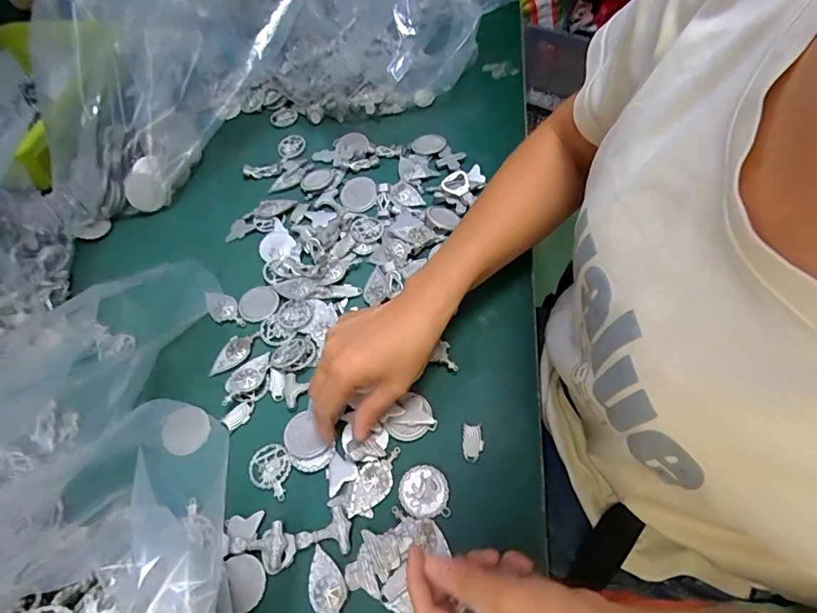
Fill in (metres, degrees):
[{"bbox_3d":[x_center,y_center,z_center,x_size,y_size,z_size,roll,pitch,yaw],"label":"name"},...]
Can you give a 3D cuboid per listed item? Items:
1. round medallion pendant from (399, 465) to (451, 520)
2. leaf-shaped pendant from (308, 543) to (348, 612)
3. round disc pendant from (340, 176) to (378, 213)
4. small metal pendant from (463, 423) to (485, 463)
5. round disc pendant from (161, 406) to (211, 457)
[{"bbox_3d":[0.012,0.141,0.363,0.037,0.004,0.037,-2,58,3],"label":"round medallion pendant"},{"bbox_3d":[-0.057,0.199,0.333,0.026,0.004,0.059,-24,60,-10],"label":"leaf-shaped pendant"},{"bbox_3d":[-0.055,-0.125,0.528,0.041,0.007,0.052,-17,59,-6],"label":"round disc pendant"},{"bbox_3d":[0.052,0.109,0.379,0.016,0.010,0.029,2,59,5],"label":"small metal pendant"},{"bbox_3d":[-0.190,0.105,0.405,0.038,0.004,0.039,-30,61,-14],"label":"round disc pendant"}]

